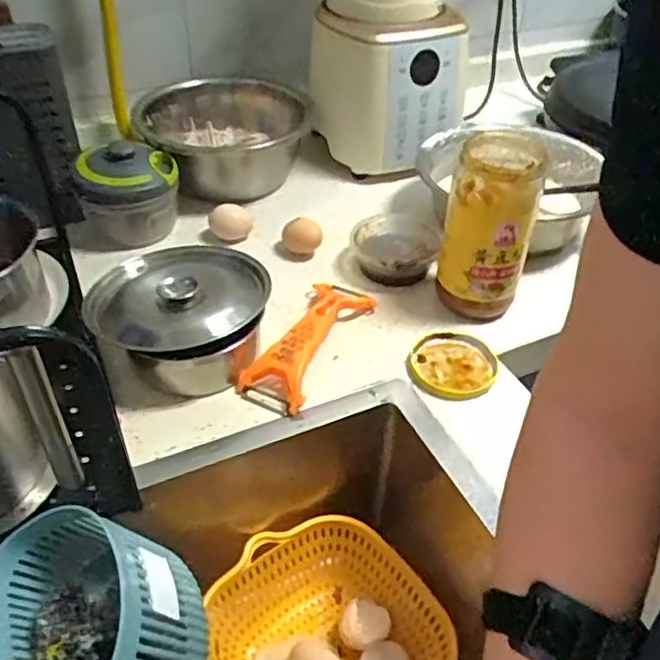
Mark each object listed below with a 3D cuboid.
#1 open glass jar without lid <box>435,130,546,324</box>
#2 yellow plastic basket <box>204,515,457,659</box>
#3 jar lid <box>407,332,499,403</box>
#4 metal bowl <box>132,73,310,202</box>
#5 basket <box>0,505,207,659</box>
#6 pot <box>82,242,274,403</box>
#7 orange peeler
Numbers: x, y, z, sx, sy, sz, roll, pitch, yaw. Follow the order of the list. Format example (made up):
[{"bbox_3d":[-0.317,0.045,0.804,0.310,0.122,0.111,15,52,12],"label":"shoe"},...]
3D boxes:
[{"bbox_3d":[0.157,-0.103,0.666,0.078,0.177,0.096,4,41,3],"label":"open glass jar without lid"},{"bbox_3d":[-0.001,0.293,0.598,0.193,0.085,0.208,-25,48,-27],"label":"yellow plastic basket"},{"bbox_3d":[0.122,0.034,0.643,0.085,0.015,0.080,1,41,-1],"label":"jar lid"},{"bbox_3d":[-0.136,-0.259,0.885,0.224,0.114,0.226,1,41,-1],"label":"metal bowl"},{"bbox_3d":[-0.169,0.210,0.454,0.136,0.106,0.157,-29,54,13],"label":"basket"},{"bbox_3d":[-0.137,-0.011,0.632,0.160,0.078,0.155,1,41,-1],"label":"pot"},{"bbox_3d":[-0.022,0.004,0.646,0.068,0.035,0.182,20,44,19],"label":"orange peeler"}]

